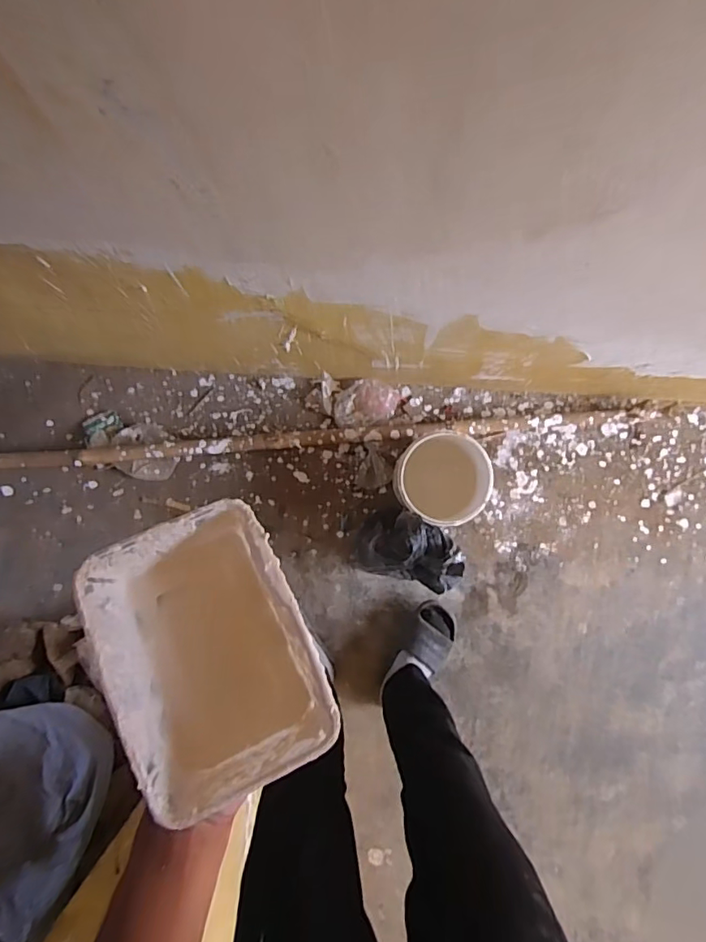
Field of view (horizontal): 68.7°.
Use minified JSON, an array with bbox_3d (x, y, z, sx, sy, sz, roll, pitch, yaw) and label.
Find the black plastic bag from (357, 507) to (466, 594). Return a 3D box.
[{"bbox_3d":[0.114,0.163,1.045,0.205,0.246,0.153,11,88,1],"label":"black plastic bag"}]

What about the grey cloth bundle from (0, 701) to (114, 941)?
[{"bbox_3d":[-0.606,0.610,0.926,0.289,0.206,0.368,-35,88,-1],"label":"grey cloth bundle"}]

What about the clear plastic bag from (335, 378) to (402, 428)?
[{"bbox_3d":[0.033,-0.152,1.165,0.153,0.041,0.100,-5,88,0],"label":"clear plastic bag"}]

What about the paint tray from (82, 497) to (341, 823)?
[{"bbox_3d":[-0.097,0.120,0.354,0.128,0.073,0.176,-25,85,-11],"label":"paint tray"}]

